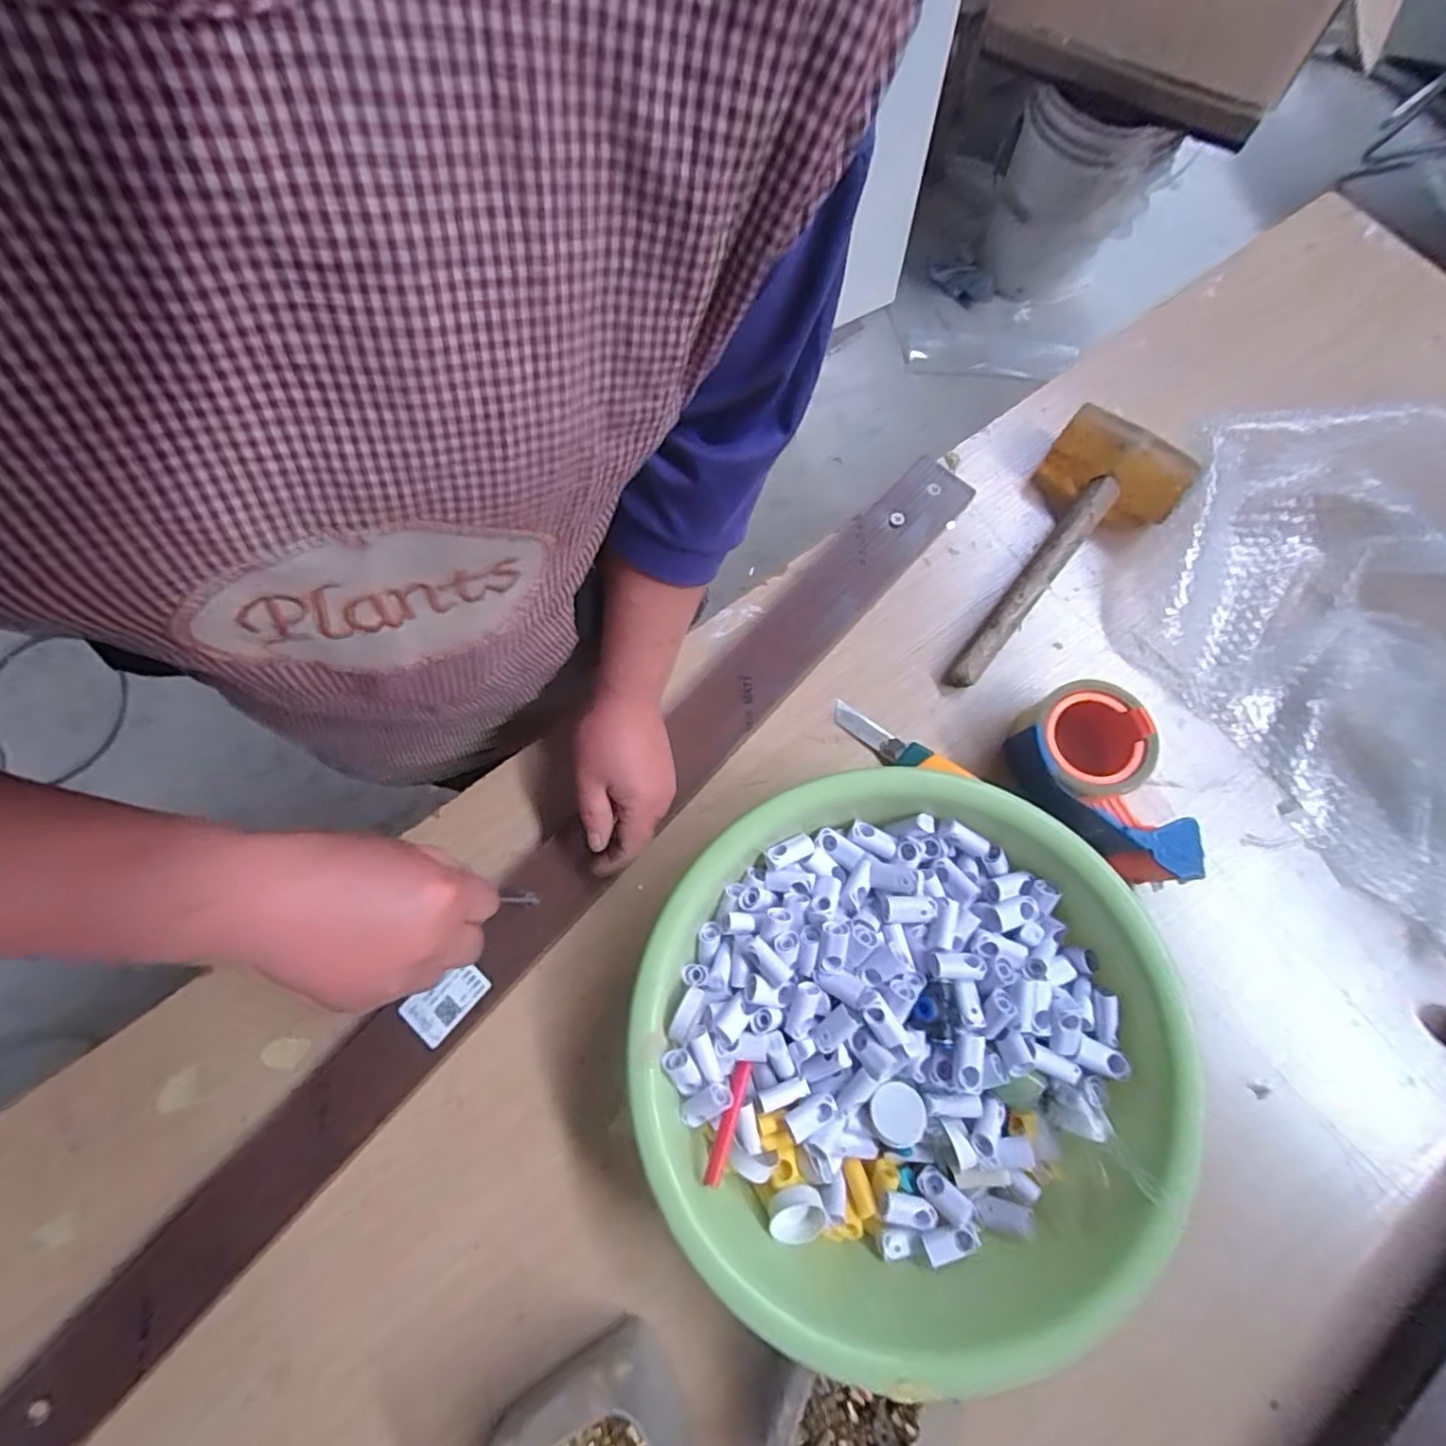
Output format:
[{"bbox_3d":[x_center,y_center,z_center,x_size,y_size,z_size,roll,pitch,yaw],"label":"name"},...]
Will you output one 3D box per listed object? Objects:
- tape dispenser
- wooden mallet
[{"bbox_3d":[0.283,0.049,0.496,0.094,0.064,0.149,-11,76,-2],"label":"tape dispenser"},{"bbox_3d":[0.282,-0.142,0.550,0.113,0.055,0.275,37,79,9],"label":"wooden mallet"}]

